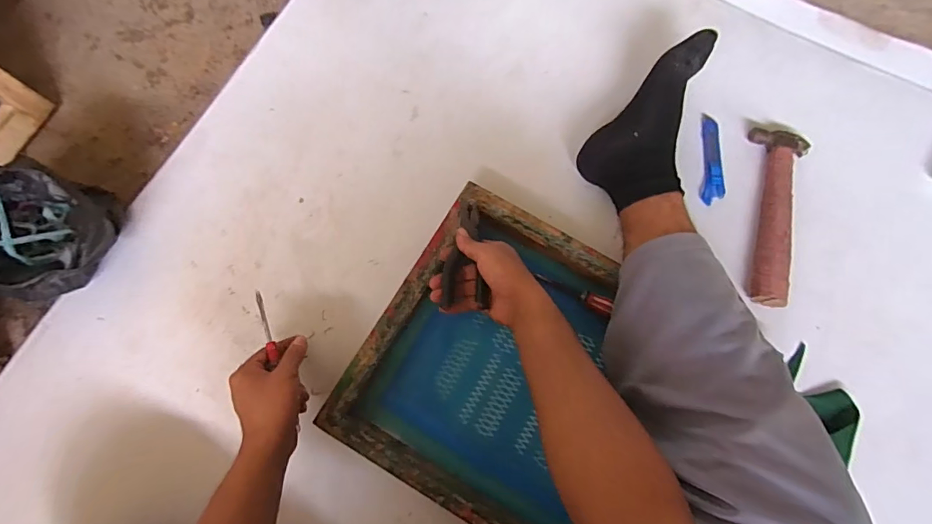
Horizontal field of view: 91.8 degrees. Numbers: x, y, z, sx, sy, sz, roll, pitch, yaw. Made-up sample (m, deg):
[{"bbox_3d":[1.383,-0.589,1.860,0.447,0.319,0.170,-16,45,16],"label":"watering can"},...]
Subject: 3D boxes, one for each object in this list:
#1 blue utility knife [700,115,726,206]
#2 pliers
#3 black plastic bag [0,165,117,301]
[{"bbox_3d":[0.361,-0.151,0.660,0.031,0.013,0.137,5,76,1],"label":"blue utility knife"},{"bbox_3d":[0.003,-0.015,0.563,0.050,0.016,0.145,3,67,1],"label":"pliers"},{"bbox_3d":[-0.541,-0.031,0.562,0.169,0.150,0.136,3,76,0],"label":"black plastic bag"}]

